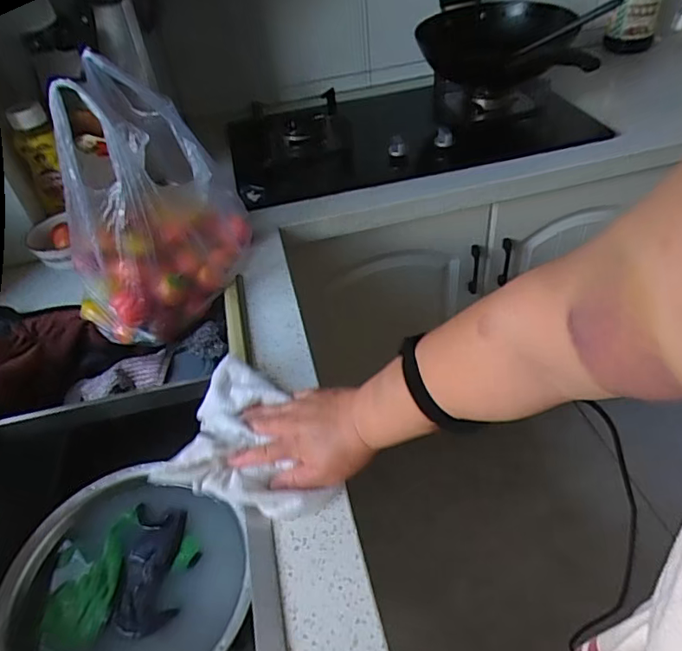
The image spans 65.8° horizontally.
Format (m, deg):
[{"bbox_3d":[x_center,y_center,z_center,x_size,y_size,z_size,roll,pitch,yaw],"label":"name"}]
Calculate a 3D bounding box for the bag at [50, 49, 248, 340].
[{"bbox_3d":[-0.265,-0.171,0.704,0.245,0.330,0.203,-16,45,-8],"label":"bag"}]

